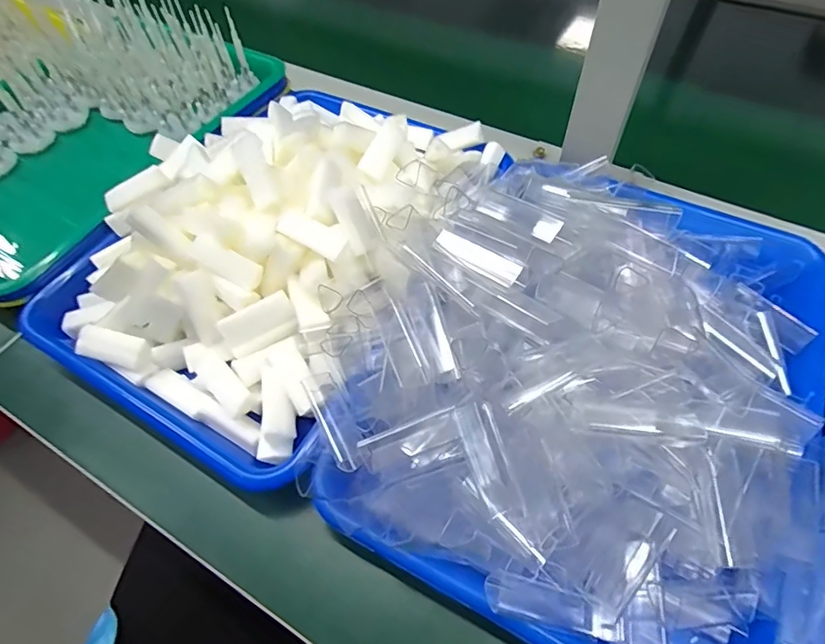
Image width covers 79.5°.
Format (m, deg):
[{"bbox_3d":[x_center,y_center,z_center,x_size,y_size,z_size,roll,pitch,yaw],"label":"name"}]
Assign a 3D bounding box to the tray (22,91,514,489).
[{"bbox_3d":[-0.100,-0.076,0.365,0.240,0.091,0.322,25,60,18],"label":"tray"}]

